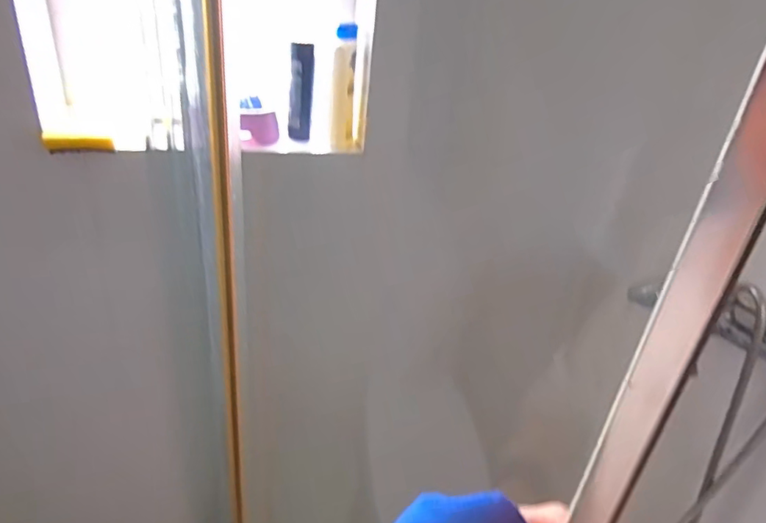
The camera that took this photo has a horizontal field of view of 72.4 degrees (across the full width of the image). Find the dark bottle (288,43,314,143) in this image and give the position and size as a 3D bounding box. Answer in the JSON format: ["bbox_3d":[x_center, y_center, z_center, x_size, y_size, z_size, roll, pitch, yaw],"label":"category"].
[{"bbox_3d":[-0.141,-0.291,0.904,0.040,0.156,0.031,1,29,-10],"label":"dark bottle"}]

